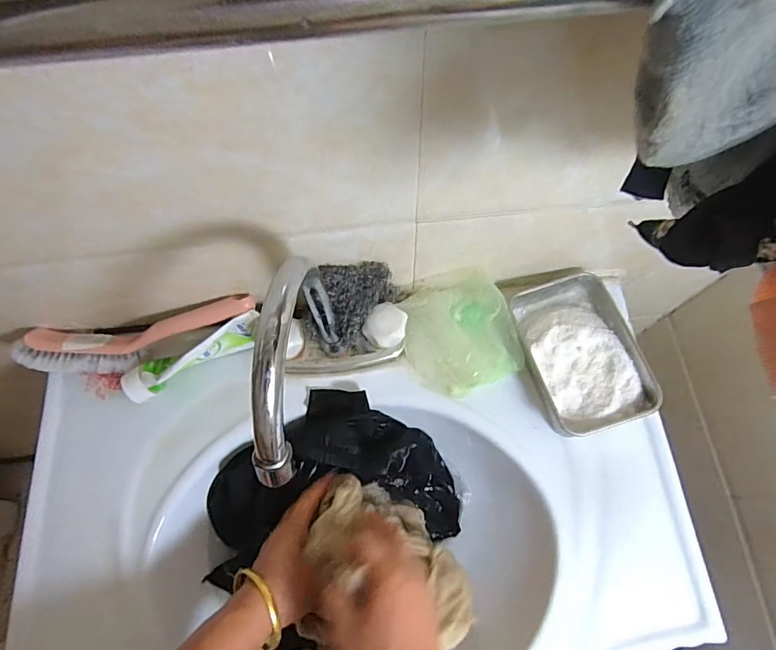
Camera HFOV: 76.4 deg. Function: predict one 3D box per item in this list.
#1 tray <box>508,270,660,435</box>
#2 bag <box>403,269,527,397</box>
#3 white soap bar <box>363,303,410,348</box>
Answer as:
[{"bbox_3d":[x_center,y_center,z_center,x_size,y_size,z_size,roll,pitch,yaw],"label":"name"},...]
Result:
[{"bbox_3d":[0.183,0.028,0.481,0.103,0.035,0.146,-18,71,-5],"label":"tray"},{"bbox_3d":[0.071,0.008,0.493,0.106,0.040,0.111,-13,71,-3],"label":"bag"},{"bbox_3d":[0.000,0.000,0.470,0.037,0.014,0.039,-1,71,1],"label":"white soap bar"}]

